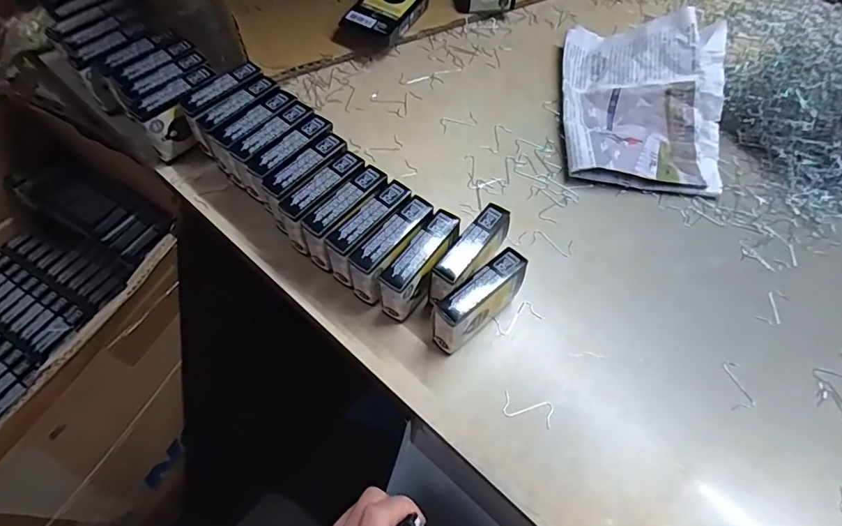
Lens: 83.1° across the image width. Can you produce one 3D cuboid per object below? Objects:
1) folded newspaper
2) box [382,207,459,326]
[{"bbox_3d":[0.213,-0.159,0.452,0.144,0.058,0.183,7,62,0],"label":"folded newspaper"},{"bbox_3d":[0.000,0.005,0.352,0.024,0.056,0.078,33,66,13],"label":"box"}]

